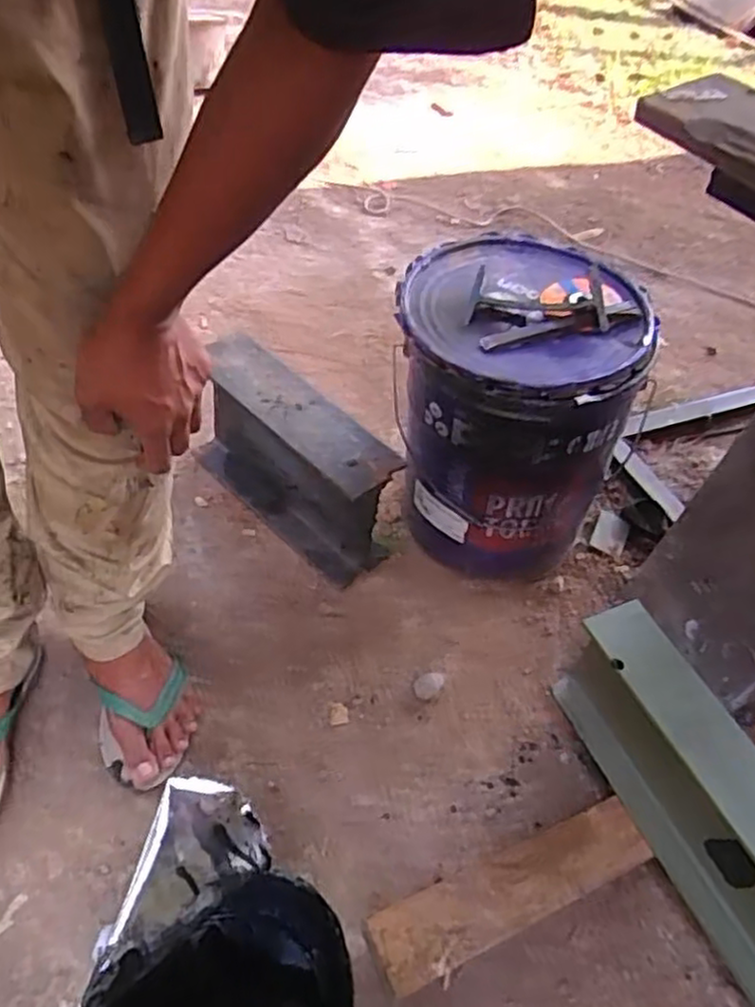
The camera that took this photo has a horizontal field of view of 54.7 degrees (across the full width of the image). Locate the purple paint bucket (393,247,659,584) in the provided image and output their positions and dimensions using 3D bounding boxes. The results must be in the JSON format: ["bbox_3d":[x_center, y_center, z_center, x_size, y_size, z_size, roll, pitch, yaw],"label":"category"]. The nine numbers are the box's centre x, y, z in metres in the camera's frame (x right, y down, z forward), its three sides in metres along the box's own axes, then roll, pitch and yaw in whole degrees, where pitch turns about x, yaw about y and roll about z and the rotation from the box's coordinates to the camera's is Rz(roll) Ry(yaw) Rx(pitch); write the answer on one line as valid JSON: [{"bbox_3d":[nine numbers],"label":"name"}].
[{"bbox_3d":[0.161,-0.104,0.994,0.288,0.394,0.292,7,46,2],"label":"purple paint bucket"}]

